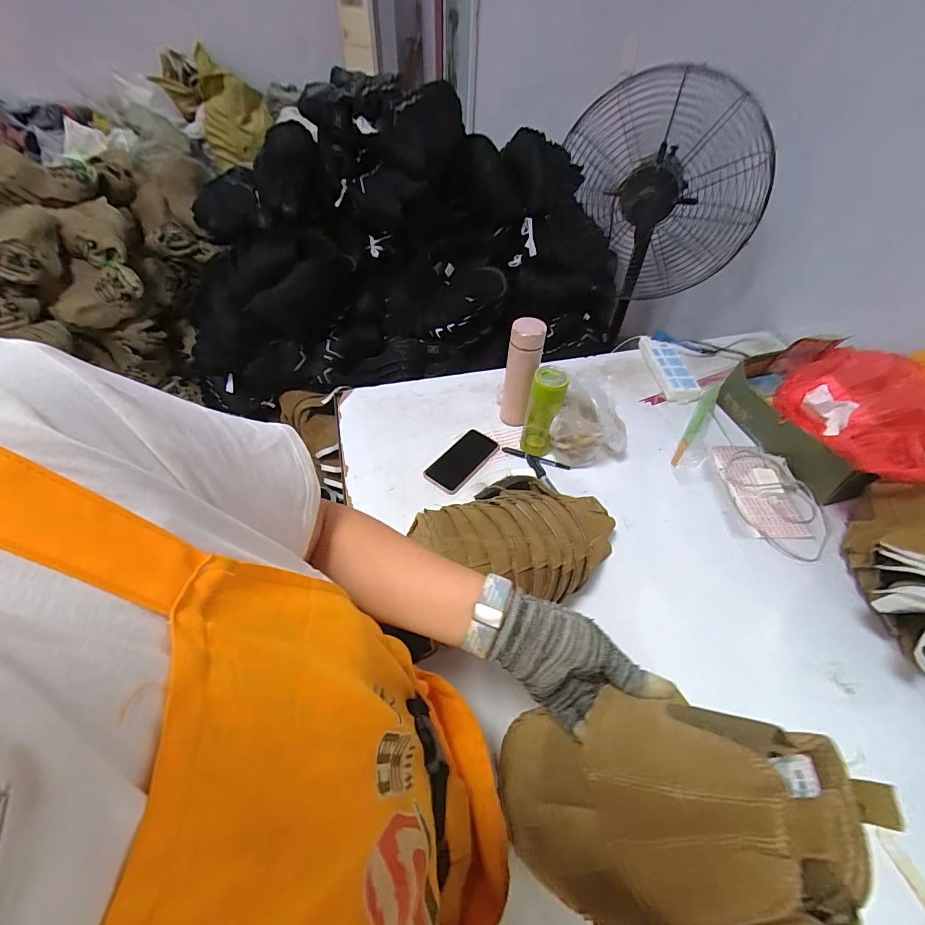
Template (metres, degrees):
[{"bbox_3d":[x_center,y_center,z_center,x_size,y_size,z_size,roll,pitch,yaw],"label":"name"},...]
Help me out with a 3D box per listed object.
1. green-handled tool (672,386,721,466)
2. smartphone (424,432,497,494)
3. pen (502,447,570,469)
[{"bbox_3d":[0.538,-0.098,0.958,0.028,0.012,0.318,30,55,22],"label":"green-handled tool"},{"bbox_3d":[0.001,-0.006,0.847,0.084,0.012,0.166,31,55,23],"label":"smartphone"},{"bbox_3d":[0.151,-0.007,0.860,0.139,0.011,0.014,17,51,12],"label":"pen"}]

